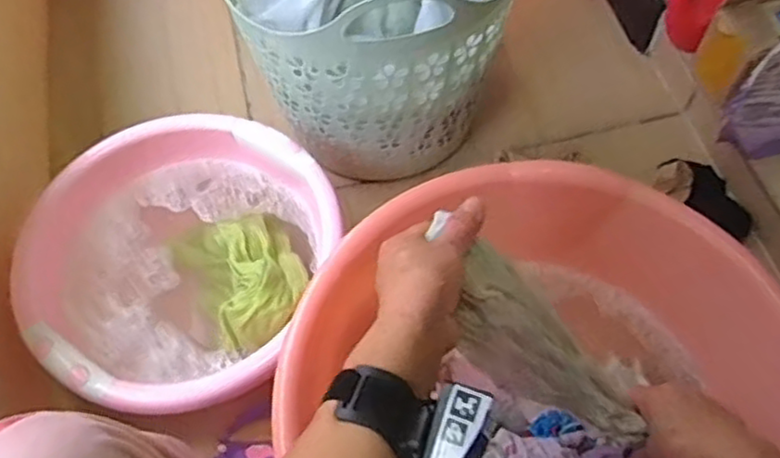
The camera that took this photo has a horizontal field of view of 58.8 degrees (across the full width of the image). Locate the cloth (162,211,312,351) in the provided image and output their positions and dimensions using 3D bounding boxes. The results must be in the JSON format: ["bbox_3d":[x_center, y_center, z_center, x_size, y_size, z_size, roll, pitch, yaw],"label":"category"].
[{"bbox_3d":[-0.156,0.043,0.760,0.125,0.080,0.172,-32,65,-16],"label":"cloth"}]

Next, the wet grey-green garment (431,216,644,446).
[{"bbox_3d":[0.123,0.101,0.562,0.046,0.255,0.079,-9,51,44],"label":"wet grey-green garment"}]

